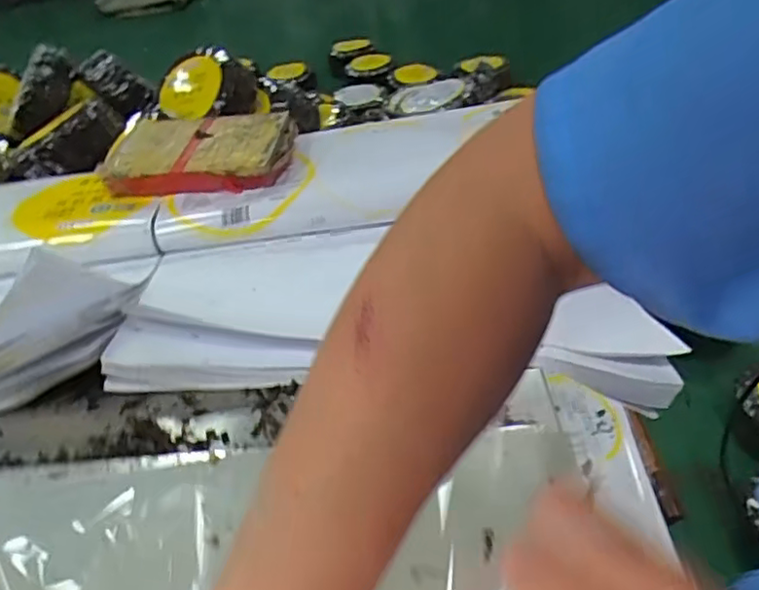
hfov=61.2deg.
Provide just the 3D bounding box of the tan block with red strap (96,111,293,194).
[{"bbox_3d":[-0.210,-0.170,0.751,0.208,0.035,0.157,-2,42,7],"label":"tan block with red strap"}]

